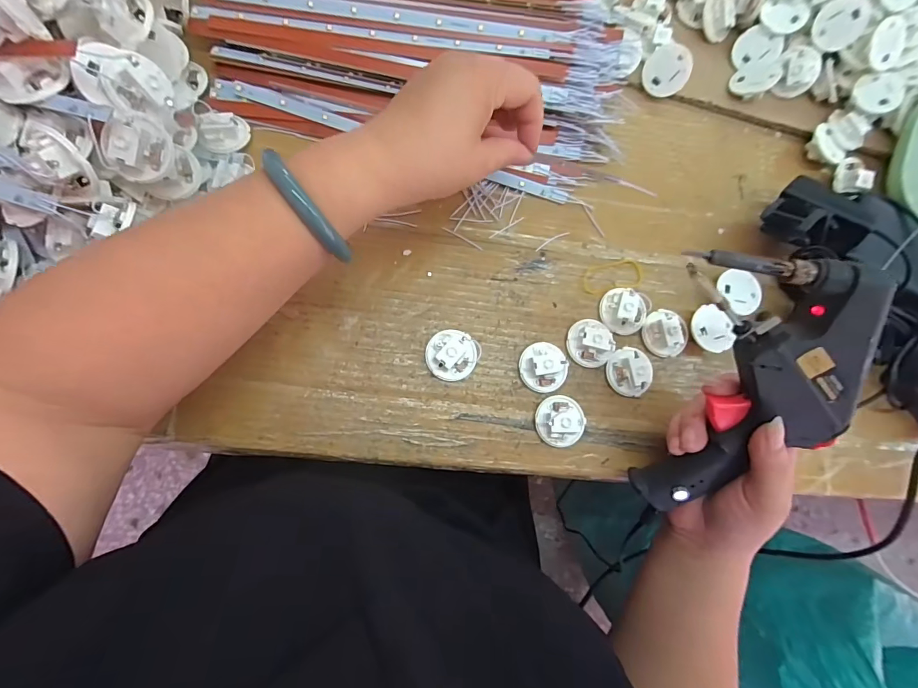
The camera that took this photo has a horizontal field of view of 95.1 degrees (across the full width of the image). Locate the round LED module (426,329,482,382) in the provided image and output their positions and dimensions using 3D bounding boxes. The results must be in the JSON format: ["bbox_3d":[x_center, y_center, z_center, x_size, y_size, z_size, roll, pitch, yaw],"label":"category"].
[{"bbox_3d":[-0.005,0.009,0.318,0.039,0.017,0.038,1,82,-7],"label":"round LED module"}]

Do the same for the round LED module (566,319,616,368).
[{"bbox_3d":[0.105,-0.001,0.331,0.034,0.013,0.038,-25,86,-10],"label":"round LED module"}]

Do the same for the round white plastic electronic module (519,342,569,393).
[{"bbox_3d":[0.067,0.018,0.326,0.035,0.015,0.039,-27,86,-10],"label":"round white plastic electronic module"}]

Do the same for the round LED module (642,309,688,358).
[{"bbox_3d":[0.170,-0.009,0.340,0.036,0.014,0.033,1,82,-7],"label":"round LED module"}]

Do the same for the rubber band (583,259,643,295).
[{"bbox_3d":[0.129,-0.056,0.351,0.053,0.005,0.026,-12,83,-5],"label":"rubber band"}]

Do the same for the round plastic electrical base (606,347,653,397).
[{"bbox_3d":[0.136,0.021,0.332,0.034,0.016,0.035,1,82,-7],"label":"round plastic electrical base"}]

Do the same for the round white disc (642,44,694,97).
[{"bbox_3d":[0.182,-0.240,0.368,0.038,0.004,0.040,9,108,28],"label":"round white disc"}]

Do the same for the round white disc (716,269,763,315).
[{"bbox_3d":[0.233,-0.042,0.346,0.034,0.009,0.034,1,82,-7],"label":"round white disc"}]

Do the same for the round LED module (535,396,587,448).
[{"bbox_3d":[0.079,0.059,0.320,0.038,0.018,0.038,1,82,-7],"label":"round LED module"}]

